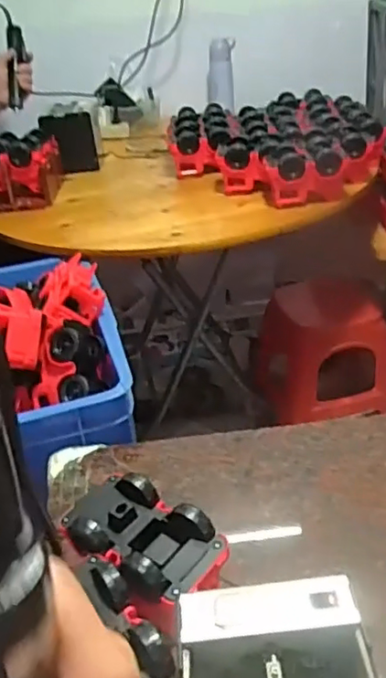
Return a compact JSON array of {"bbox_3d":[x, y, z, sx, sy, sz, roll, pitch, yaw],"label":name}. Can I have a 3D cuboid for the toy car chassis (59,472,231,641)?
[{"bbox_3d":[-0.046,0.186,0.558,0.154,0.052,0.093,21,42,37],"label":"toy car chassis"}]

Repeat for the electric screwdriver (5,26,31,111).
[{"bbox_3d":[-0.413,-0.643,1.444,0.033,0.189,0.039,2,7,14],"label":"electric screwdriver"}]

